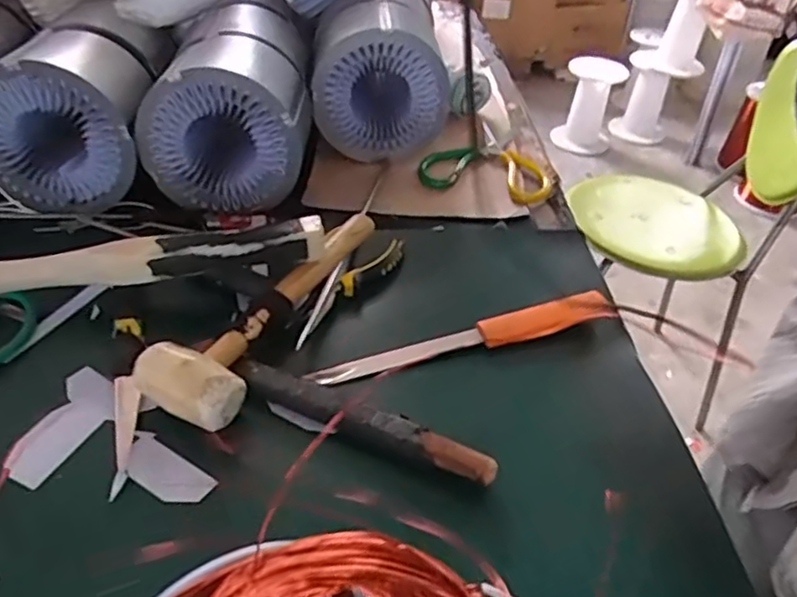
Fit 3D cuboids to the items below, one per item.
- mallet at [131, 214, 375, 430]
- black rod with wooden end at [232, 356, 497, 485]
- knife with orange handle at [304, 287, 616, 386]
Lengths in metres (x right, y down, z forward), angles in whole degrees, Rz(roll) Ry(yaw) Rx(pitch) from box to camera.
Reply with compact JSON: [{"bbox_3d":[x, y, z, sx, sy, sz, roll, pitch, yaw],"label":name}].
[{"bbox_3d":[-0.108,0.004,0.553,0.078,0.045,0.264,18,42,14],"label":"mallet"},{"bbox_3d":[-0.028,0.082,0.468,0.199,0.023,0.027,20,42,16],"label":"black rod with wooden end"},{"bbox_3d":[0.055,0.029,0.539,0.256,0.026,0.026,-9,43,-18],"label":"knife with orange handle"}]

